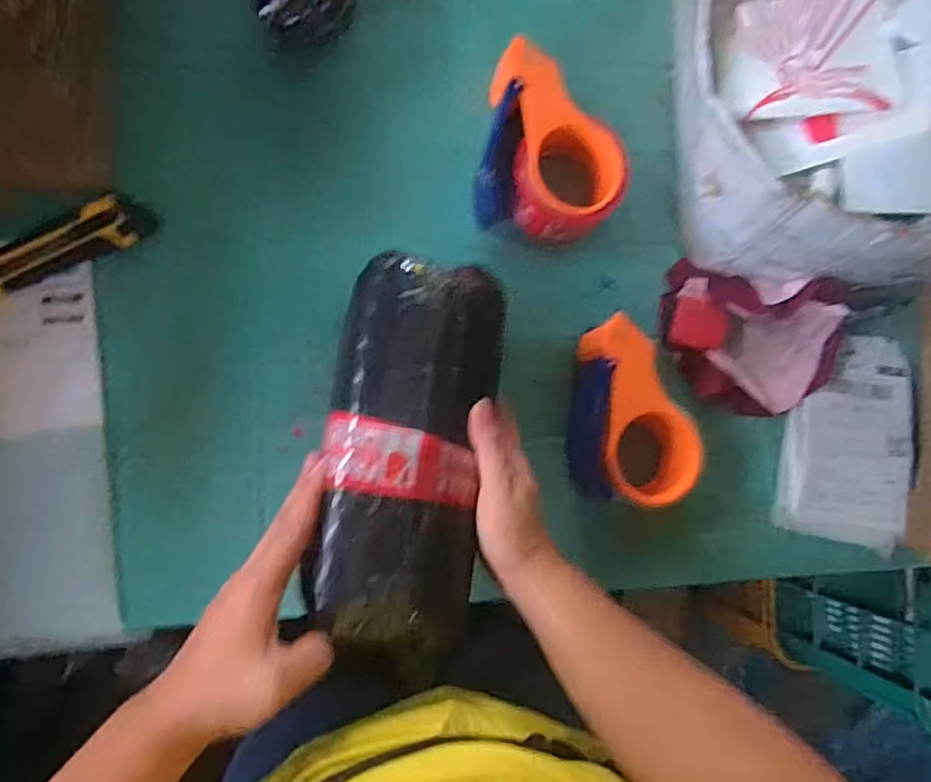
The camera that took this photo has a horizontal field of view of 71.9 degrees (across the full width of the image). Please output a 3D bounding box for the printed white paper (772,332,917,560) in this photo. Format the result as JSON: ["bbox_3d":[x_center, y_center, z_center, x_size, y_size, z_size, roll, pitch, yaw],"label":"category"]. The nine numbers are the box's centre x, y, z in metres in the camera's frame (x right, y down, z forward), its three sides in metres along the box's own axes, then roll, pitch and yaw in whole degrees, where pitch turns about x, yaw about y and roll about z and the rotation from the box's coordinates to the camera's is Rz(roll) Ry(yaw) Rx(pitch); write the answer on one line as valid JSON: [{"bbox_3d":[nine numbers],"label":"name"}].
[{"bbox_3d":[0.352,0.041,0.585,0.115,0.022,0.189,12,84,-6],"label":"printed white paper"}]

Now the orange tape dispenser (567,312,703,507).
[{"bbox_3d":[0.140,0.019,0.542,0.097,0.062,0.148,4,85,-7],"label":"orange tape dispenser"}]

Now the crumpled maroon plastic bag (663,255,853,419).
[{"bbox_3d":[0.258,-0.045,0.572,0.162,0.050,0.122,13,84,-6],"label":"crumpled maroon plastic bag"}]

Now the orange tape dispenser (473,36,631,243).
[{"bbox_3d":[0.076,-0.207,0.559,0.123,0.061,0.146,9,84,-7],"label":"orange tape dispenser"}]

